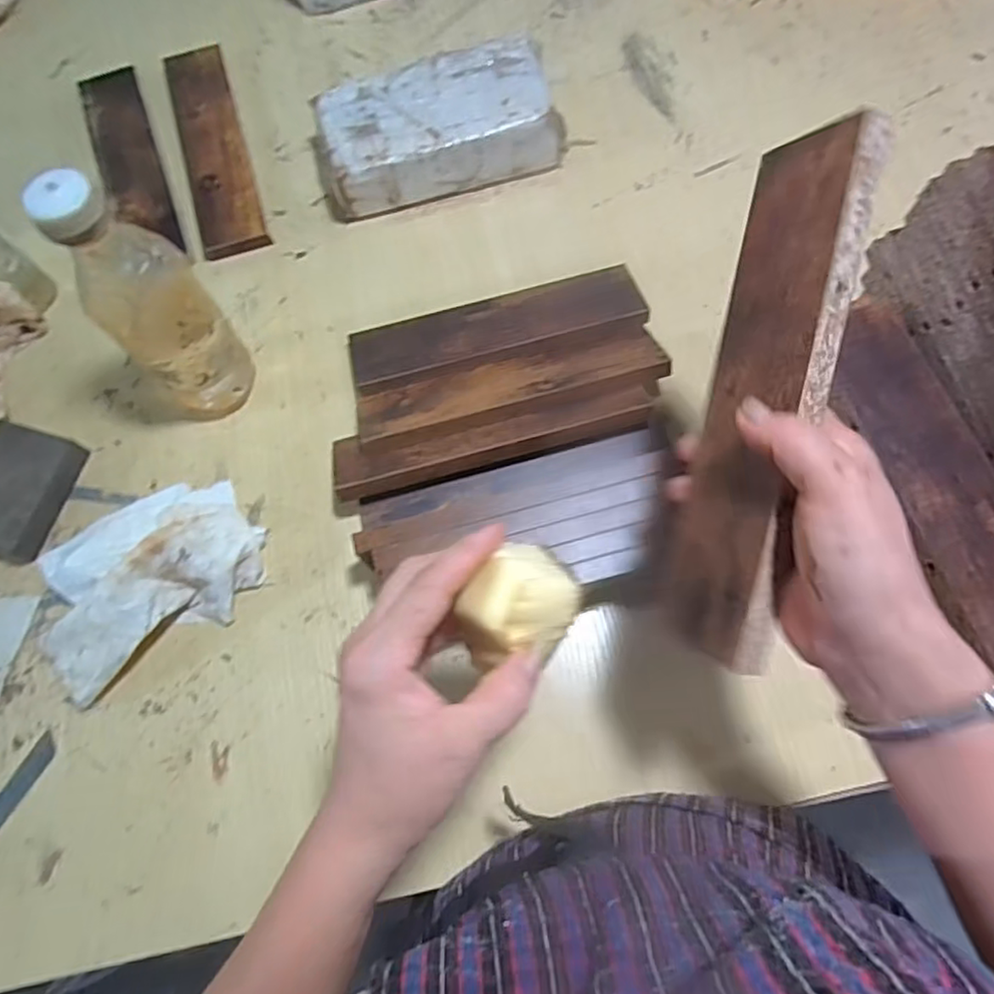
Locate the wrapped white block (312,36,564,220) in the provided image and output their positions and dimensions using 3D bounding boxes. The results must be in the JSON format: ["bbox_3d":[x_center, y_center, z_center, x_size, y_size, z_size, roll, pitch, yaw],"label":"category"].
[{"bbox_3d":[-0.057,-0.334,0.580,0.216,0.063,0.106,-18,74,-5],"label":"wrapped white block"}]

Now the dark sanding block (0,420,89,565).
[{"bbox_3d":[-0.382,-0.004,0.501,0.069,0.031,0.102,17,74,6],"label":"dark sanding block"}]

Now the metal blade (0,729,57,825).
[{"bbox_3d":[-0.349,0.216,0.450,0.015,0.004,0.101,34,75,-3],"label":"metal blade"}]

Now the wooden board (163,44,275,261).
[{"bbox_3d":[-0.272,-0.338,0.608,0.060,0.013,0.250,-17,74,-4],"label":"wooden board"}]

